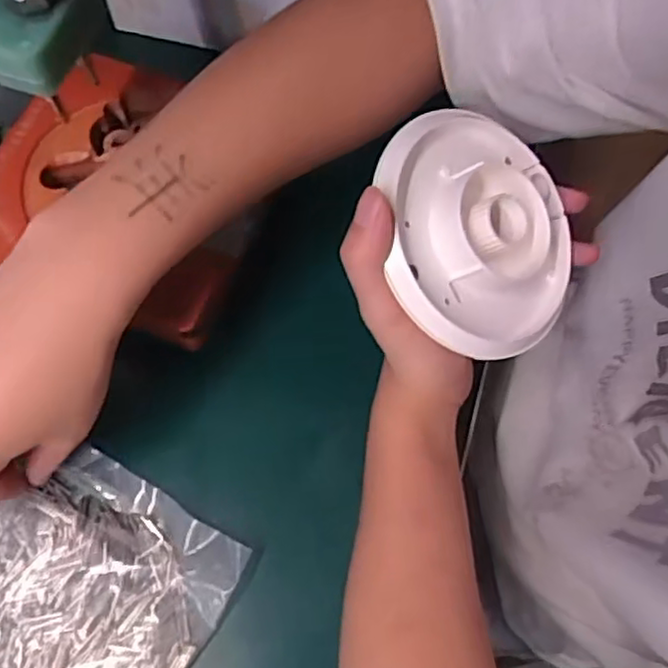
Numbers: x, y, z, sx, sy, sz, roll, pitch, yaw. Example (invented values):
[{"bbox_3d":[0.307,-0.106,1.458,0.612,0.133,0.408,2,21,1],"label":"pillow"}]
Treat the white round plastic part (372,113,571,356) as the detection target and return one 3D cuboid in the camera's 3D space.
[{"bbox_3d":[0.076,-0.053,0.340,0.112,0.026,0.120,6,79,-29],"label":"white round plastic part"}]

